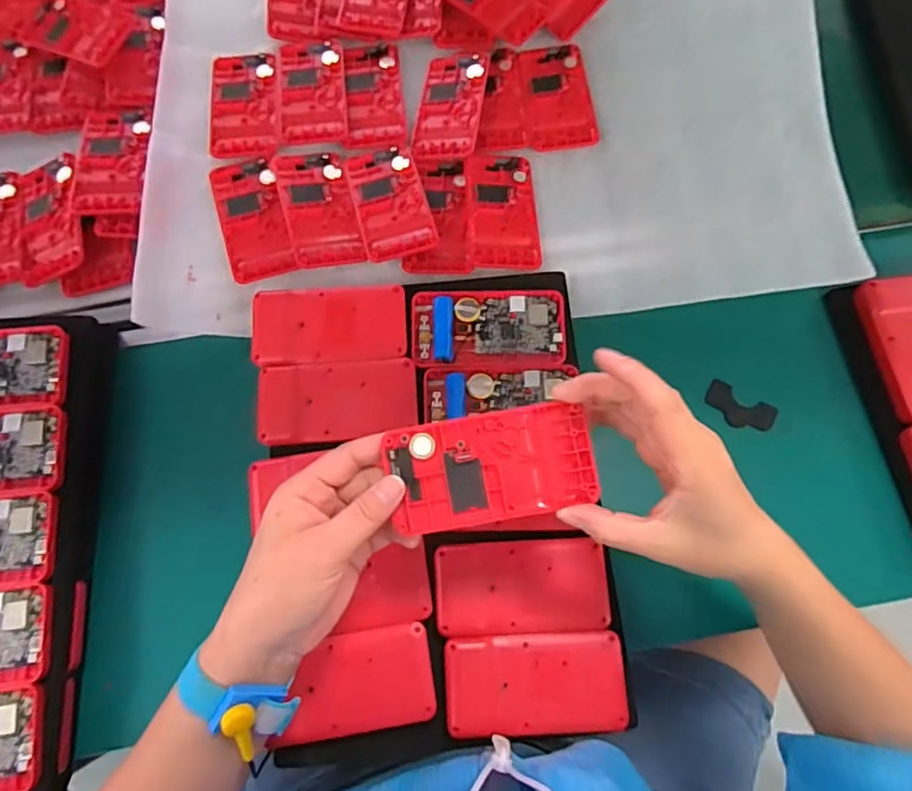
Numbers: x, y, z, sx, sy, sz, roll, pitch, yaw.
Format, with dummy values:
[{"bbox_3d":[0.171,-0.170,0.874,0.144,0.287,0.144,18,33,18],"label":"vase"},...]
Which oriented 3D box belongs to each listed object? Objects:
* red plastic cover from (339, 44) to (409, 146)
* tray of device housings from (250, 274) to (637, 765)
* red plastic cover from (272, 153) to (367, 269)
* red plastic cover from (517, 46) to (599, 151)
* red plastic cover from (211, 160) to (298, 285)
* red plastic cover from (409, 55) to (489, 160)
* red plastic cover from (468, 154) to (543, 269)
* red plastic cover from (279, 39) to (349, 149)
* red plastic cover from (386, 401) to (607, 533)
[{"bbox_3d":[-0.078,-0.288,0.542,0.057,0.007,0.123,-4,74,-2],"label":"red plastic cover"},{"bbox_3d":[-0.016,0.070,0.423,0.248,0.026,0.334,-7,74,-3],"label":"tray of device housings"},{"bbox_3d":[-0.118,-0.162,0.493,0.058,0.013,0.119,-14,74,-4],"label":"red plastic cover"},{"bbox_3d":[0.095,-0.286,0.541,0.063,0.008,0.119,-3,74,-1],"label":"red plastic cover"},{"bbox_3d":[-0.176,-0.156,0.492,0.054,0.009,0.116,-17,74,-5],"label":"red plastic cover"},{"bbox_3d":[-0.005,-0.273,0.529,0.060,0.010,0.117,9,74,2],"label":"red plastic cover"},{"bbox_3d":[0.043,-0.165,0.498,0.058,0.012,0.118,-2,74,-1],"label":"red plastic cover"},{"bbox_3d":[-0.135,-0.286,0.532,0.060,0.005,0.119,-6,74,-2],"label":"red plastic cover"},{"bbox_3d":[0.021,0.042,0.330,0.115,0.017,0.061,-9,75,-3],"label":"red plastic cover"}]

